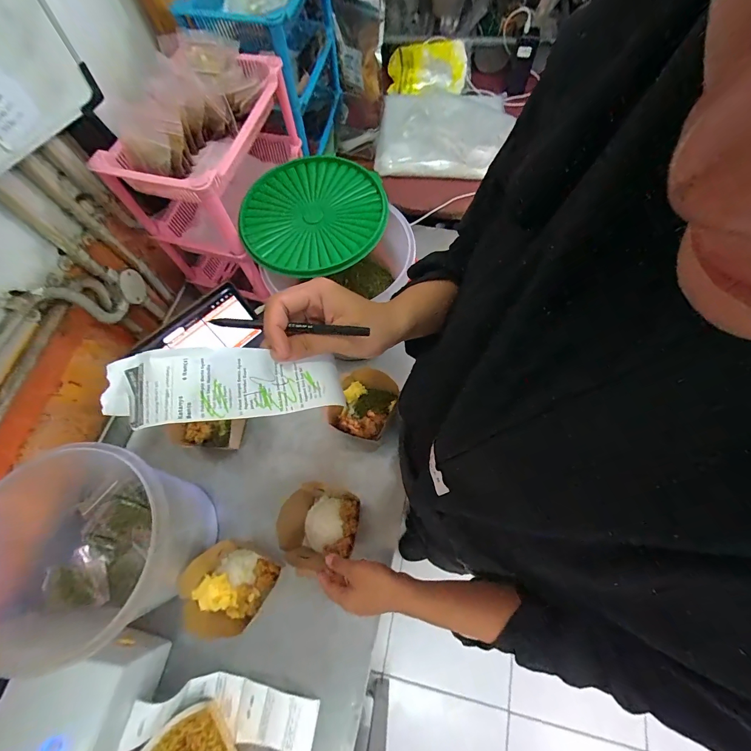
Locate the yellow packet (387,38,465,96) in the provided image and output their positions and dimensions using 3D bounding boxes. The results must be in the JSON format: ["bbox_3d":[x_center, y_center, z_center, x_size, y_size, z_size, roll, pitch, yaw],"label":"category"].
[{"bbox_3d":[0.144,-0.864,1.008,0.219,0.050,0.143,8,100,13],"label":"yellow packet"}]

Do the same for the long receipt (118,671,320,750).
[{"bbox_3d":[-0.215,0.498,0.512,0.250,0.072,0.081,7,67,6],"label":"long receipt"}]

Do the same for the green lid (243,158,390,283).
[{"bbox_3d":[-0.103,-0.272,0.599,0.235,0.024,0.241,-7,67,0],"label":"green lid"}]

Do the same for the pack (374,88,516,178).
[{"bbox_3d":[0.182,-0.642,0.928,0.342,0.052,0.315,4,67,4],"label":"pack"}]

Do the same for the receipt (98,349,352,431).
[{"bbox_3d":[-0.110,0.009,0.277,0.165,0.032,0.053,-1,65,-22],"label":"receipt"}]

